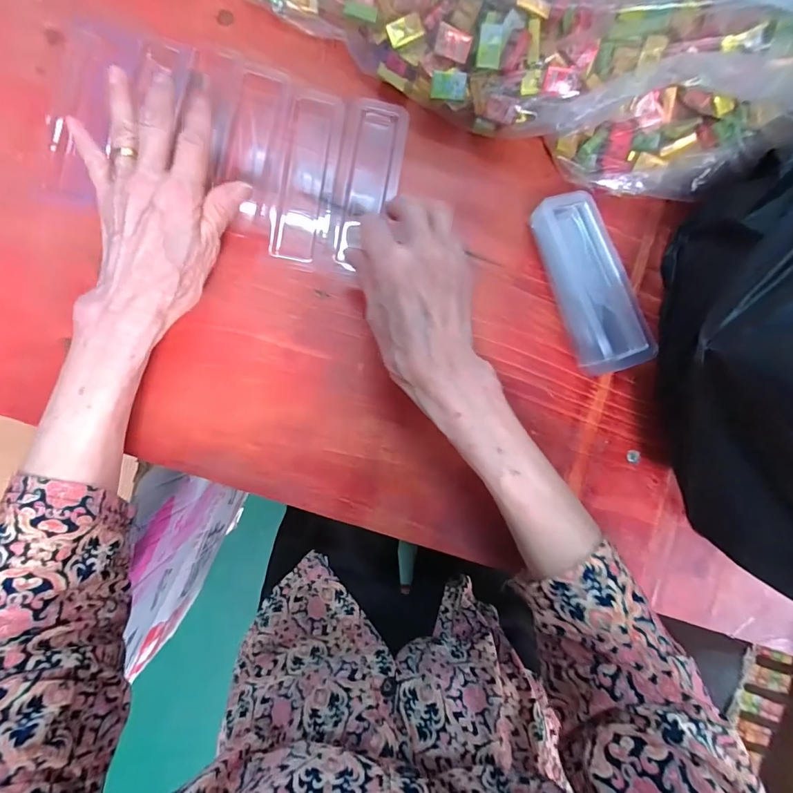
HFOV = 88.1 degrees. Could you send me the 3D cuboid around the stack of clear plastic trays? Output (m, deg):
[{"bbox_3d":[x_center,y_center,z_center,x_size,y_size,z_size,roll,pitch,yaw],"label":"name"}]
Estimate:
[{"bbox_3d":[0.149,-0.087,0.319,0.045,0.037,0.138,-20,90,-6],"label":"stack of clear plastic trays"}]

